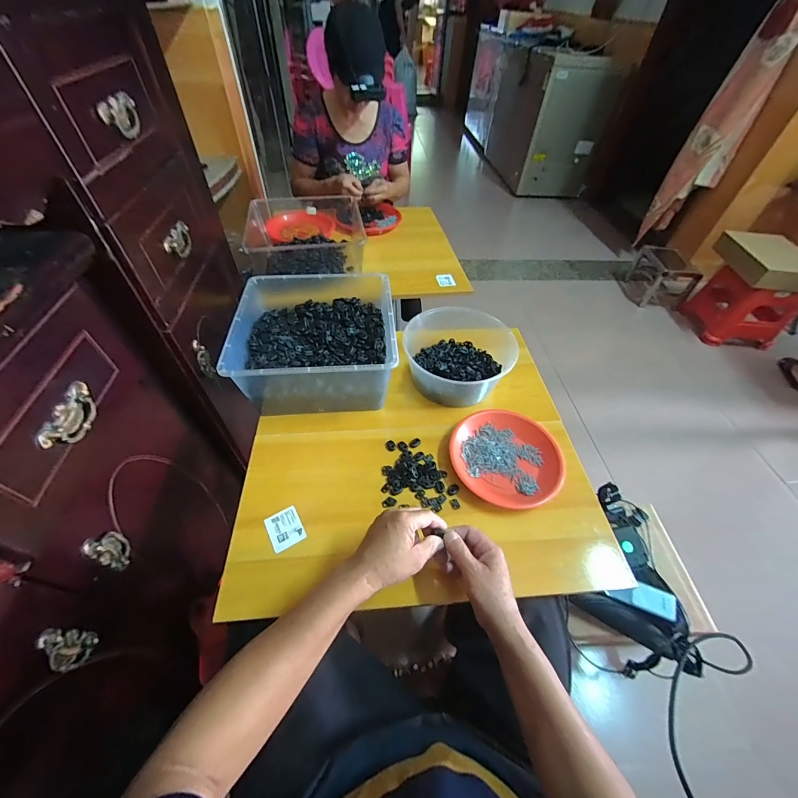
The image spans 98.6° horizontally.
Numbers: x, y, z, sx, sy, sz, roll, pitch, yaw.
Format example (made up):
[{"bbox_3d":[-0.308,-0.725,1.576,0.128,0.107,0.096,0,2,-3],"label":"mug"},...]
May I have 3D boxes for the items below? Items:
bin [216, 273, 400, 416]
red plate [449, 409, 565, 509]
[{"bbox_3d":[-0.163,-0.120,0.711,0.297,0.144,0.318,-2,50,-5],"label":"bin"},{"bbox_3d":[0.190,0.099,0.609,0.190,0.022,0.171,29,54,20],"label":"red plate"}]

